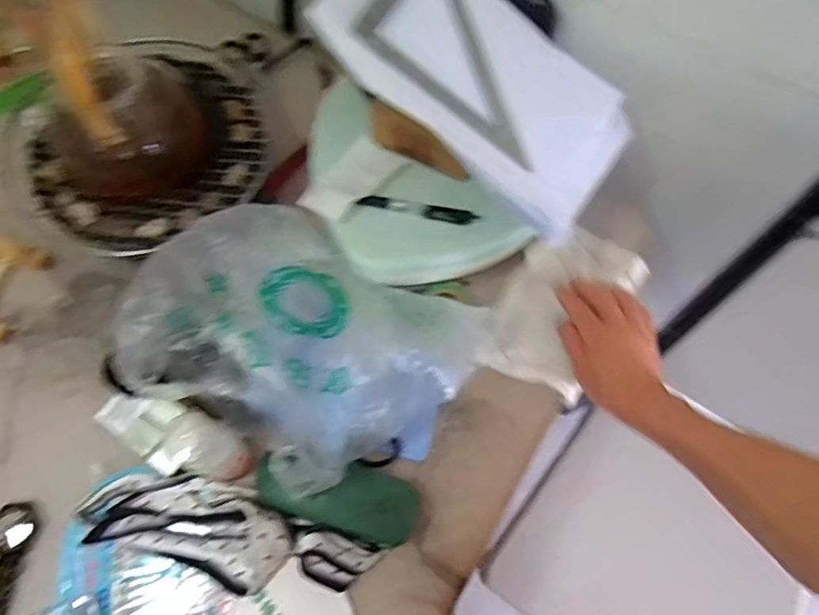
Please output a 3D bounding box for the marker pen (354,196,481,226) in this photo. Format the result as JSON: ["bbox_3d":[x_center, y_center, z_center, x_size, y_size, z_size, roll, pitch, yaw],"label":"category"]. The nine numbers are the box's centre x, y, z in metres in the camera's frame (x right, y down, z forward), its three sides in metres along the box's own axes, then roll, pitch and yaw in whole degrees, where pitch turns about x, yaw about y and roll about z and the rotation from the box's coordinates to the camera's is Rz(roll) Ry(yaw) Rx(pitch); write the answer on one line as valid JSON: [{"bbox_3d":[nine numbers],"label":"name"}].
[{"bbox_3d":[0.008,-0.100,0.584,0.122,0.010,0.014,11,68,3],"label":"marker pen"}]

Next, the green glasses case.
[{"bbox_3d":[-0.068,0.180,0.552,0.159,0.053,0.068,17,68,5],"label":"green glasses case"}]

